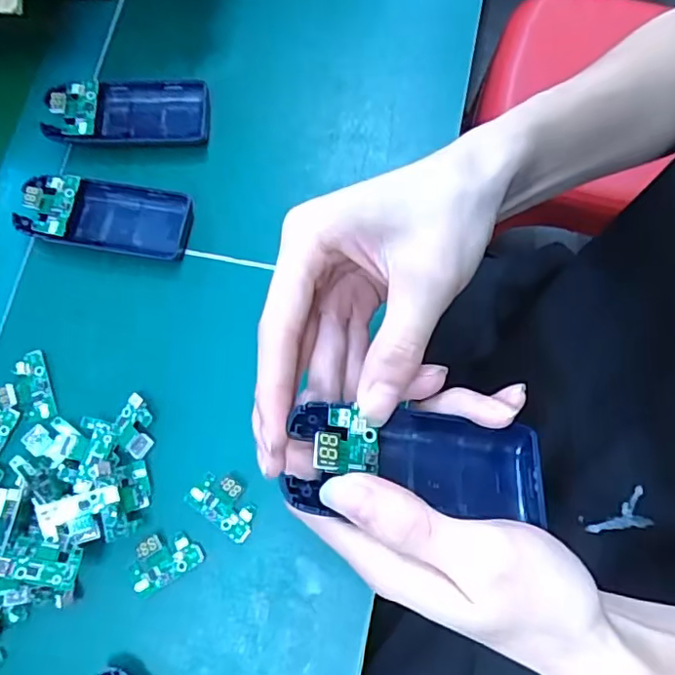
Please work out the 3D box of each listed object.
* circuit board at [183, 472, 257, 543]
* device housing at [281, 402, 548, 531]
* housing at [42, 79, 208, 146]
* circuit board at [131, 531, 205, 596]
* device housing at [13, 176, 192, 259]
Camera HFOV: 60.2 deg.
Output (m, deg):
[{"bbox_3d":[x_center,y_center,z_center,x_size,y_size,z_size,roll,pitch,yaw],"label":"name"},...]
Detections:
[{"bbox_3d":[-0.062,0.091,0.320,0.040,0.010,0.025,34,79,11],"label":"circuit board"},{"bbox_3d":[0.033,0.048,0.225,0.102,0.016,0.039,11,72,-18],"label":"device housing"},{"bbox_3d":[-0.134,-0.144,0.373,0.101,0.020,0.045,-1,75,2],"label":"housing"},{"bbox_3d":[-0.094,0.120,0.316,0.038,0.006,0.025,-29,76,-5],"label":"circuit board"},{"bbox_3d":[-0.142,-0.074,0.358,0.100,0.015,0.044,5,76,4],"label":"device housing"}]

